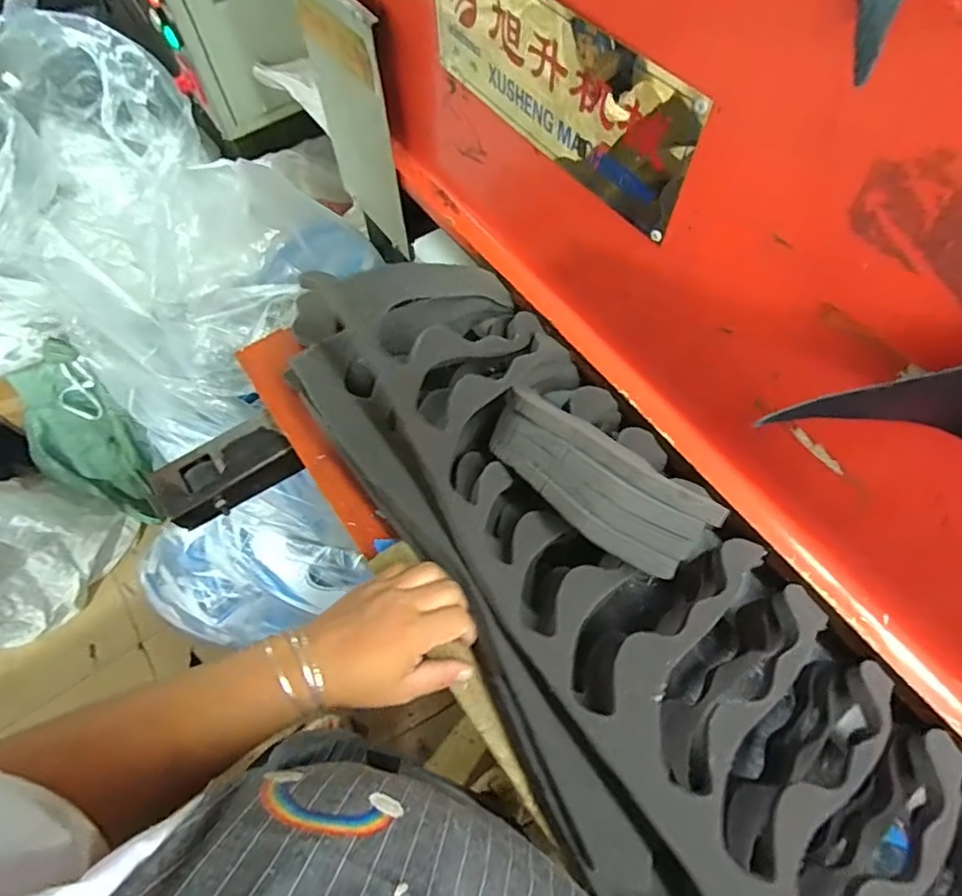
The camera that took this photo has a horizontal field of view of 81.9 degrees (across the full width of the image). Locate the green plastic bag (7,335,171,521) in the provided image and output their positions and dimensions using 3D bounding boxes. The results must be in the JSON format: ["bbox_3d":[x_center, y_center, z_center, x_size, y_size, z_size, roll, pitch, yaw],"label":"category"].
[{"bbox_3d":[-0.894,-0.009,1.331,0.179,0.495,0.232,19,68,7],"label":"green plastic bag"}]

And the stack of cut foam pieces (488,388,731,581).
[{"bbox_3d":[0.083,0.021,0.430,0.193,0.043,0.072,37,70,28],"label":"stack of cut foam pieces"}]

